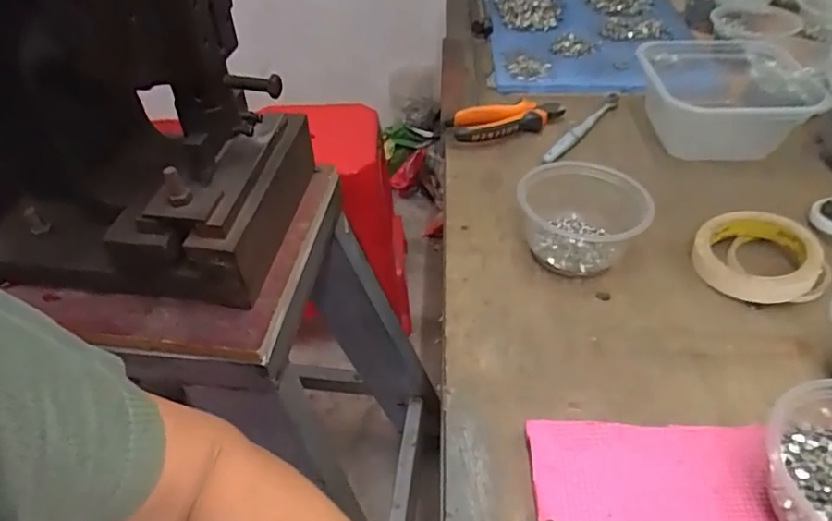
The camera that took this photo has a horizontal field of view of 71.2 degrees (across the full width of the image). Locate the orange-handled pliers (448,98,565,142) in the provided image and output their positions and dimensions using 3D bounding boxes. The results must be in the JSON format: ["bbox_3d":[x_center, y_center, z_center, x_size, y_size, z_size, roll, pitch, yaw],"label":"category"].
[{"bbox_3d":[0.115,-0.168,0.703,0.146,0.030,0.051,-13,44,-12],"label":"orange-handled pliers"}]

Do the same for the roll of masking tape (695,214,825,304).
[{"bbox_3d":[0.305,-0.005,0.522,0.095,0.033,0.094,-2,42,2],"label":"roll of masking tape"}]

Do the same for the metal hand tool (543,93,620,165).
[{"bbox_3d":[0.200,-0.163,0.702,0.021,0.014,0.189,29,51,28],"label":"metal hand tool"}]

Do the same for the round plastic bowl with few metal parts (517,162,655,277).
[{"bbox_3d":[0.150,-0.037,0.540,0.118,0.062,0.103,9,44,14],"label":"round plastic bowl with few metal parts"}]

